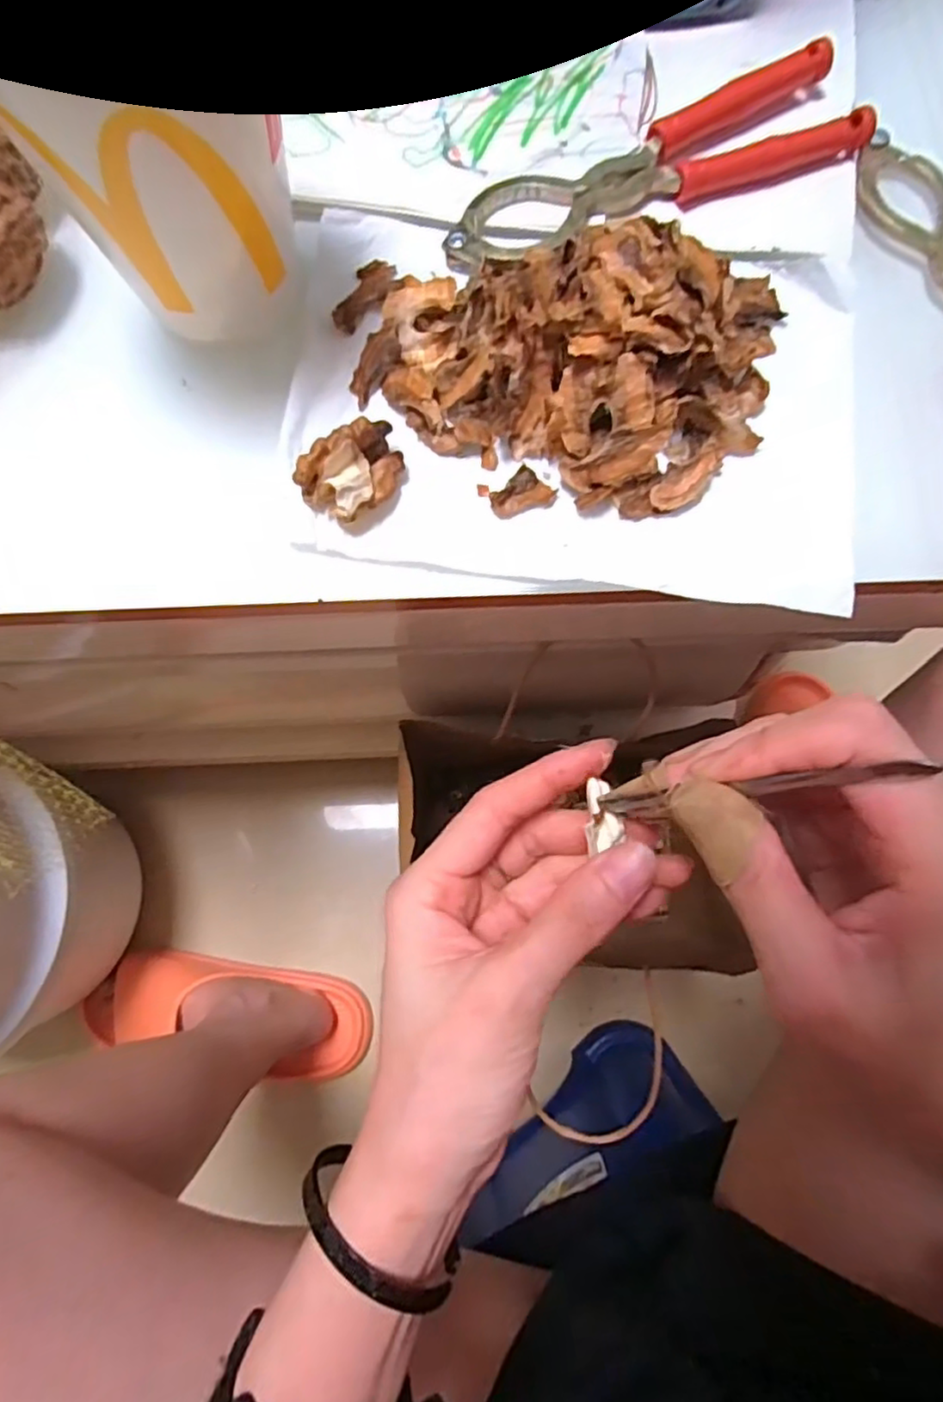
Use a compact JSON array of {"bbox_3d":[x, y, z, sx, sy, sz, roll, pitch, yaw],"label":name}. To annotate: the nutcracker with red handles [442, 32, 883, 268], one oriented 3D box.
[{"bbox_3d":[0.063,-0.196,0.234,0.157,0.015,0.042,-21,81,-4],"label":"nutcracker with red handles"}]

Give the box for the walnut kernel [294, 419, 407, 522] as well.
[{"bbox_3d":[-0.037,-0.071,0.204,0.034,0.019,0.022,-35,80,-7],"label":"walnut kernel"}]

